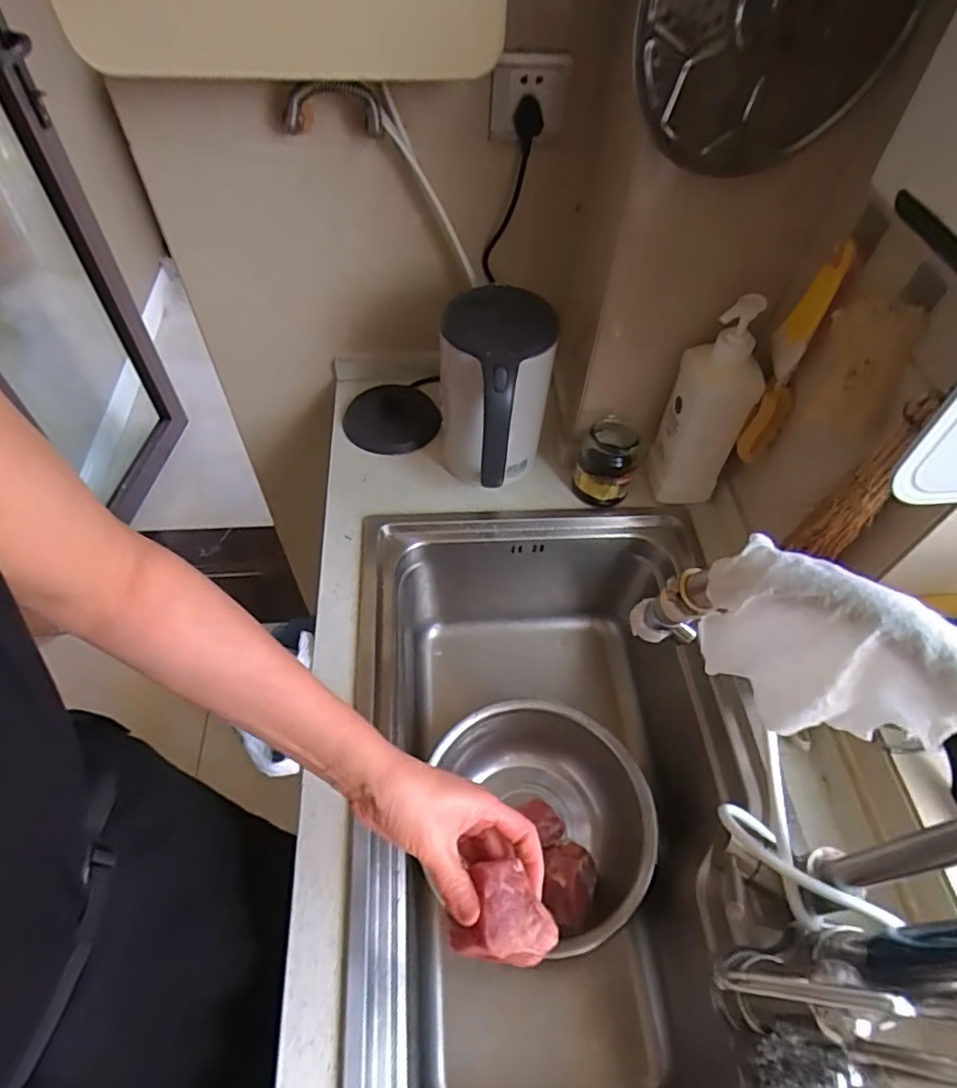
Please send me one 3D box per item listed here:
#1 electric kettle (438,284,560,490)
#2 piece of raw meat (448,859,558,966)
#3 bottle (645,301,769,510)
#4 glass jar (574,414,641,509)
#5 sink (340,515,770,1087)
[{"bbox_3d":[0.017,-0.165,0.736,0.123,0.206,0.157,2,55,-1],"label":"electric kettle"},{"bbox_3d":[0.019,0.238,0.394,0.062,0.033,0.054,13,55,6],"label":"piece of raw meat"},{"bbox_3d":[0.270,-0.156,0.722,0.091,0.256,0.072,19,56,11],"label":"bottle"},{"bbox_3d":[0.162,-0.100,0.788,0.070,0.104,0.067,15,55,8],"label":"glass jar"},{"bbox_3d":[0.075,0.319,0.730,0.408,0.297,0.652,-2,55,-4],"label":"sink"}]

